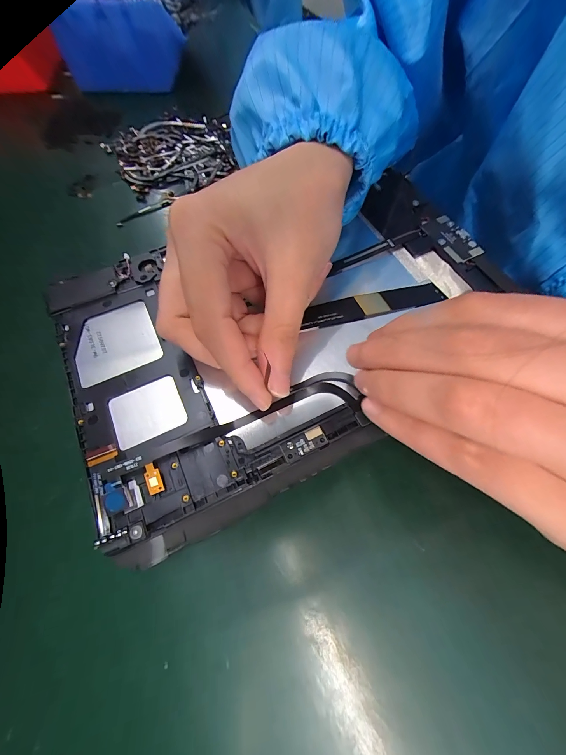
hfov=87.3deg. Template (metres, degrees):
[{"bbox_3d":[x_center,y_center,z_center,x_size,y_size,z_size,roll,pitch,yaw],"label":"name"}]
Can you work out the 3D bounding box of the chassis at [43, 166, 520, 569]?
[{"bbox_3d":[0.007,-0.035,0.159,0.234,0.015,0.151,-25,72,-10],"label":"chassis"}]

